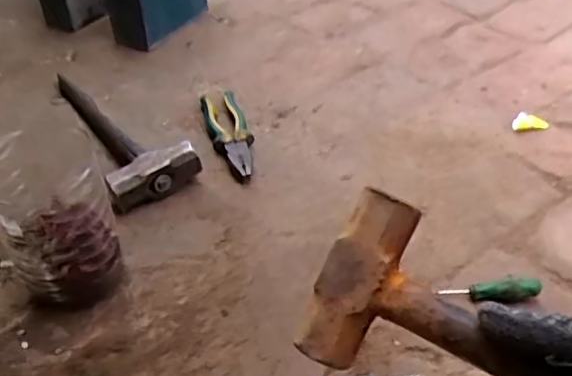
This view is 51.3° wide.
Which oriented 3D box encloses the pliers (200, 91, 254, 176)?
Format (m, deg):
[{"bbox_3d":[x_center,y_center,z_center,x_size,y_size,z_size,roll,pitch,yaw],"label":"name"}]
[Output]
[{"bbox_3d":[-0.076,-0.075,0.806,0.053,0.023,0.188,-11,43,-11],"label":"pliers"}]

